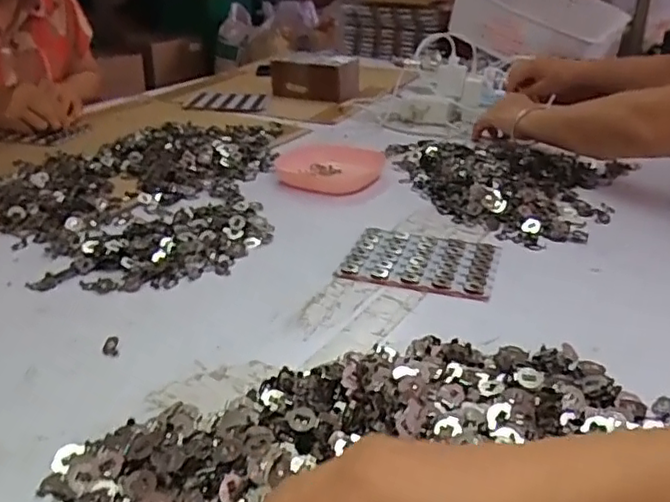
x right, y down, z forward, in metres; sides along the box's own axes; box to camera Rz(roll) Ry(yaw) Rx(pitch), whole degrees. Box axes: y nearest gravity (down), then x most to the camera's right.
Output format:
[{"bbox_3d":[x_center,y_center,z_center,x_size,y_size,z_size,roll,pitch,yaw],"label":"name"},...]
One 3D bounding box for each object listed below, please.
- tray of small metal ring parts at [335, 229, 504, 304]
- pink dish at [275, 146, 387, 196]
[{"bbox_3d":[0.088,0.009,0.640,0.145,0.007,0.120,10,28,18],"label":"tray of small metal ring parts"},{"bbox_3d":[-0.014,-0.117,0.872,0.150,0.021,0.127,7,27,14],"label":"pink dish"}]

